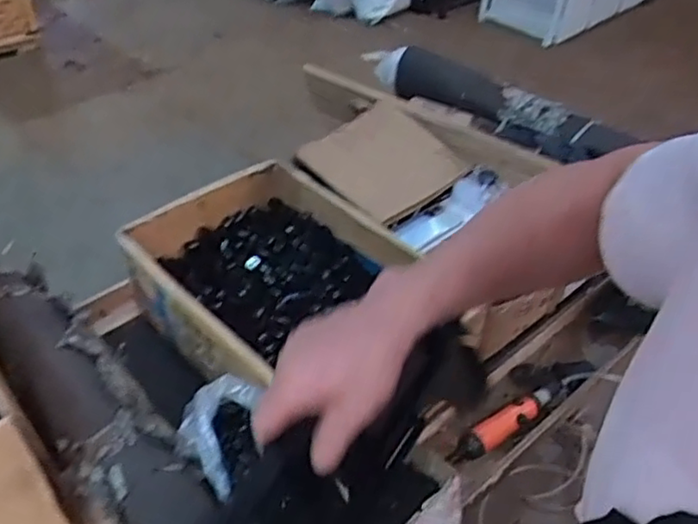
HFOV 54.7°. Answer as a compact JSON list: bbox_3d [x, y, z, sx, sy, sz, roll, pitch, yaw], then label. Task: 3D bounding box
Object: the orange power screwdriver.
[{"bbox_3d":[0.257,0.253,1.080,0.230,0.049,0.048,-26,49,-26],"label":"orange power screwdriver"}]

